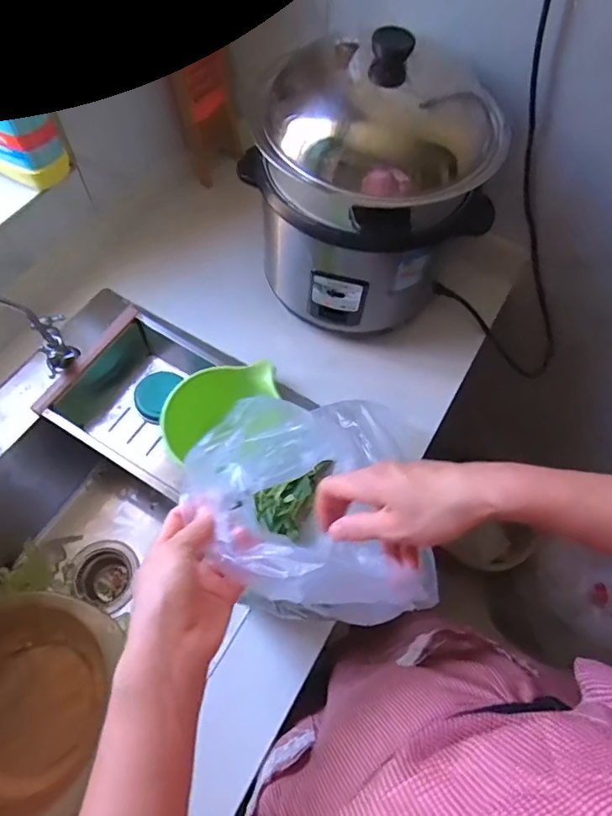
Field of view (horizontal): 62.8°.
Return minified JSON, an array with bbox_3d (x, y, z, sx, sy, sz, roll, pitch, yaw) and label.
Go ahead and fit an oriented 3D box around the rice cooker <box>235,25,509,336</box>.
[{"bbox_3d":[0.072,-0.274,0.624,0.234,0.300,0.226,-28,68,-16],"label":"rice cooker"}]

